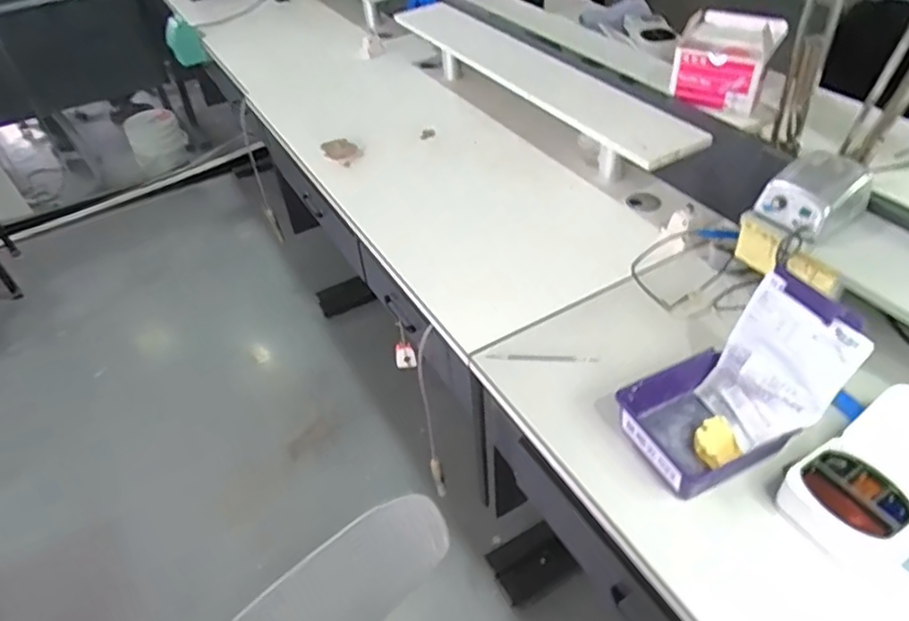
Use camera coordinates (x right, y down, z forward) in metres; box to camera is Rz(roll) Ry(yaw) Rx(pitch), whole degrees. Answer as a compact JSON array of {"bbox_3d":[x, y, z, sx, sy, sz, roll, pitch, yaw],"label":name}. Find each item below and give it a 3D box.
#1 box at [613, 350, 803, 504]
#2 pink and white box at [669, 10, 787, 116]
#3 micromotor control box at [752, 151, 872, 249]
[{"bbox_3d":[0.314,0.143,0.825,0.167,0.055,0.158,-17,44,-13],"label":"box"},{"bbox_3d":[0.528,-0.489,1.227,0.167,0.121,0.213,21,49,26],"label":"pink and white box"},{"bbox_3d":[0.532,-0.169,0.934,0.149,0.078,0.104,-26,46,-21],"label":"micromotor control box"}]

